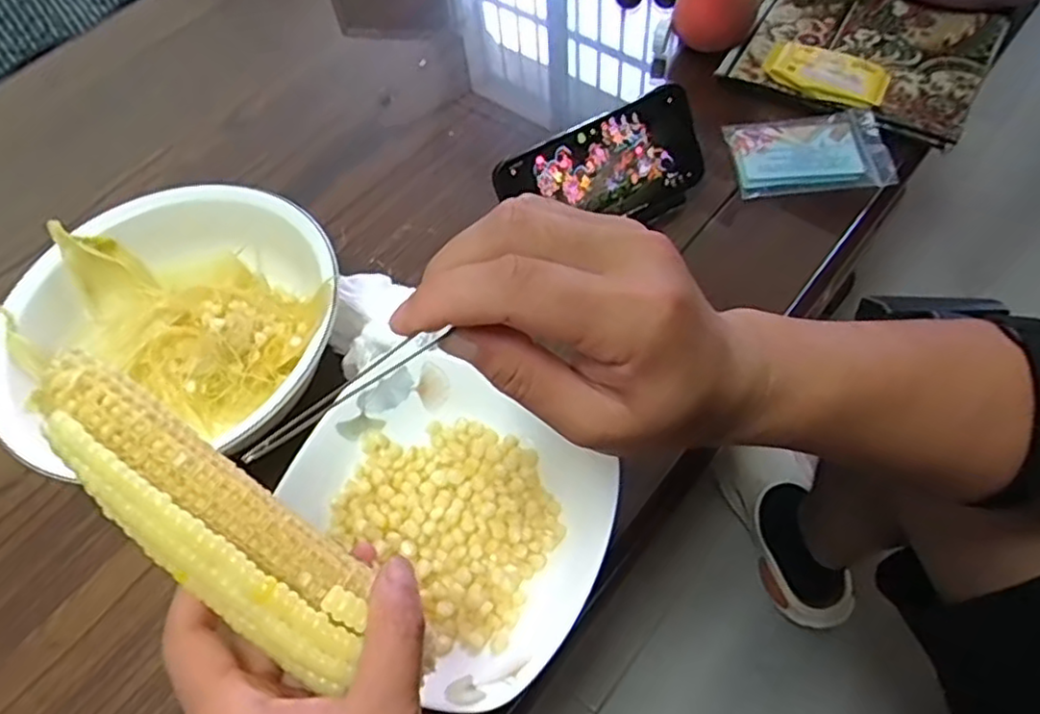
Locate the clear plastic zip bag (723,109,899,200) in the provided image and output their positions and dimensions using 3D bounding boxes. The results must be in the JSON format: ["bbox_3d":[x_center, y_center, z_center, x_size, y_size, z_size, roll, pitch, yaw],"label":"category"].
[{"bbox_3d":[0.231,-0.162,0.556,0.116,0.017,0.076,-3,59,3],"label":"clear plastic zip bag"}]

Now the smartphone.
[{"bbox_3d":[0.065,-0.133,0.508,0.160,0.087,0.010,-29,27,-11],"label":"smartphone"}]

